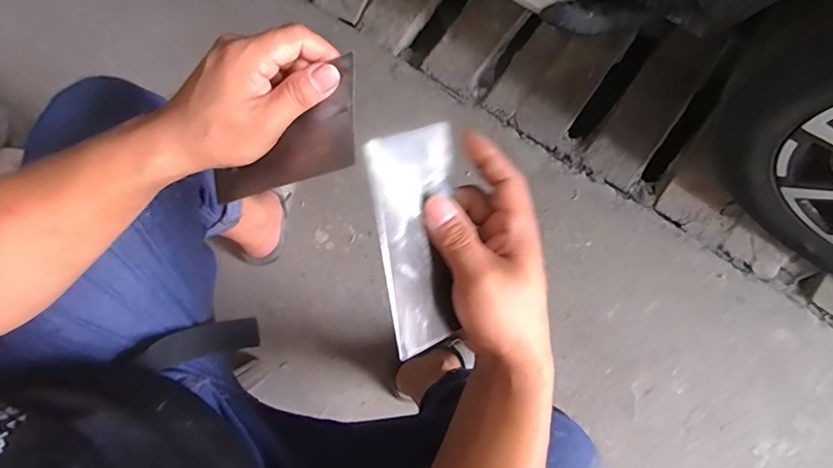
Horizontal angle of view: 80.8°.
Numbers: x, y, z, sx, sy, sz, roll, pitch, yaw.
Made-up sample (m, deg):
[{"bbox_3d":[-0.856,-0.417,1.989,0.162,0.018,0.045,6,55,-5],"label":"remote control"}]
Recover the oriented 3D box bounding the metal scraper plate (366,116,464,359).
[{"bbox_3d":[0.006,0.001,0.303,0.072,0.005,0.132,-14,95,-45],"label":"metal scraper plate"}]

